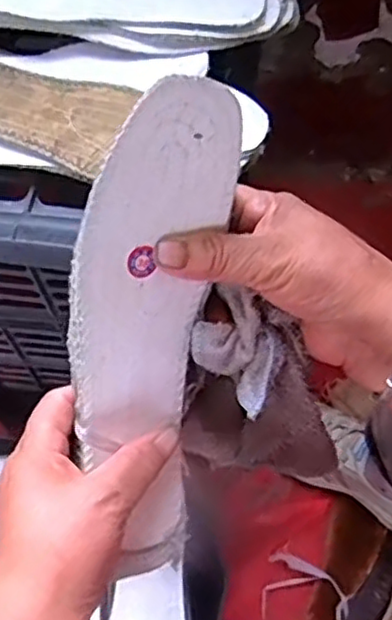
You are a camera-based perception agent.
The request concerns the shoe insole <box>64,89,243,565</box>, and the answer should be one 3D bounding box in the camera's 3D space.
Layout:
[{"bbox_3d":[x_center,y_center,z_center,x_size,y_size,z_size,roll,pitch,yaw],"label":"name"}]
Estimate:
[{"bbox_3d":[-0.025,0.013,0.321,0.064,0.034,0.232,8,107,3],"label":"shoe insole"}]

